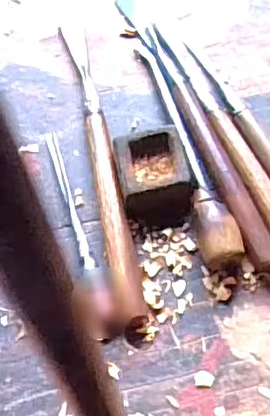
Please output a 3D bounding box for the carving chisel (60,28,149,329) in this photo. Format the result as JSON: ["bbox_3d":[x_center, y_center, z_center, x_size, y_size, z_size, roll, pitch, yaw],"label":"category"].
[{"bbox_3d":[-0.024,-0.037,0.415,0.017,0.015,0.243,-12,64,-2],"label":"carving chisel"}]

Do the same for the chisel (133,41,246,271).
[{"bbox_3d":[0.036,-0.049,0.411,0.027,0.025,0.194,-12,64,-2],"label":"chisel"}]

